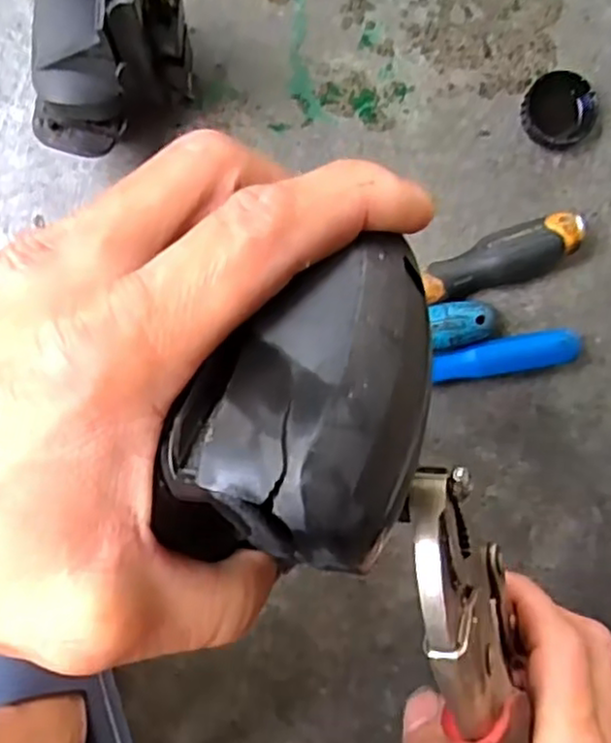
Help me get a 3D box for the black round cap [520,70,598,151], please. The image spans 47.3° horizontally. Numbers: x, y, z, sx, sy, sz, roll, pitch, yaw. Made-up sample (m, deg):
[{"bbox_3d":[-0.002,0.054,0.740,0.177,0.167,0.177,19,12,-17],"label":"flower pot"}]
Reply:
[{"bbox_3d":[0.159,-0.164,0.439,0.043,0.019,0.044,0,92,-2],"label":"black round cap"}]

